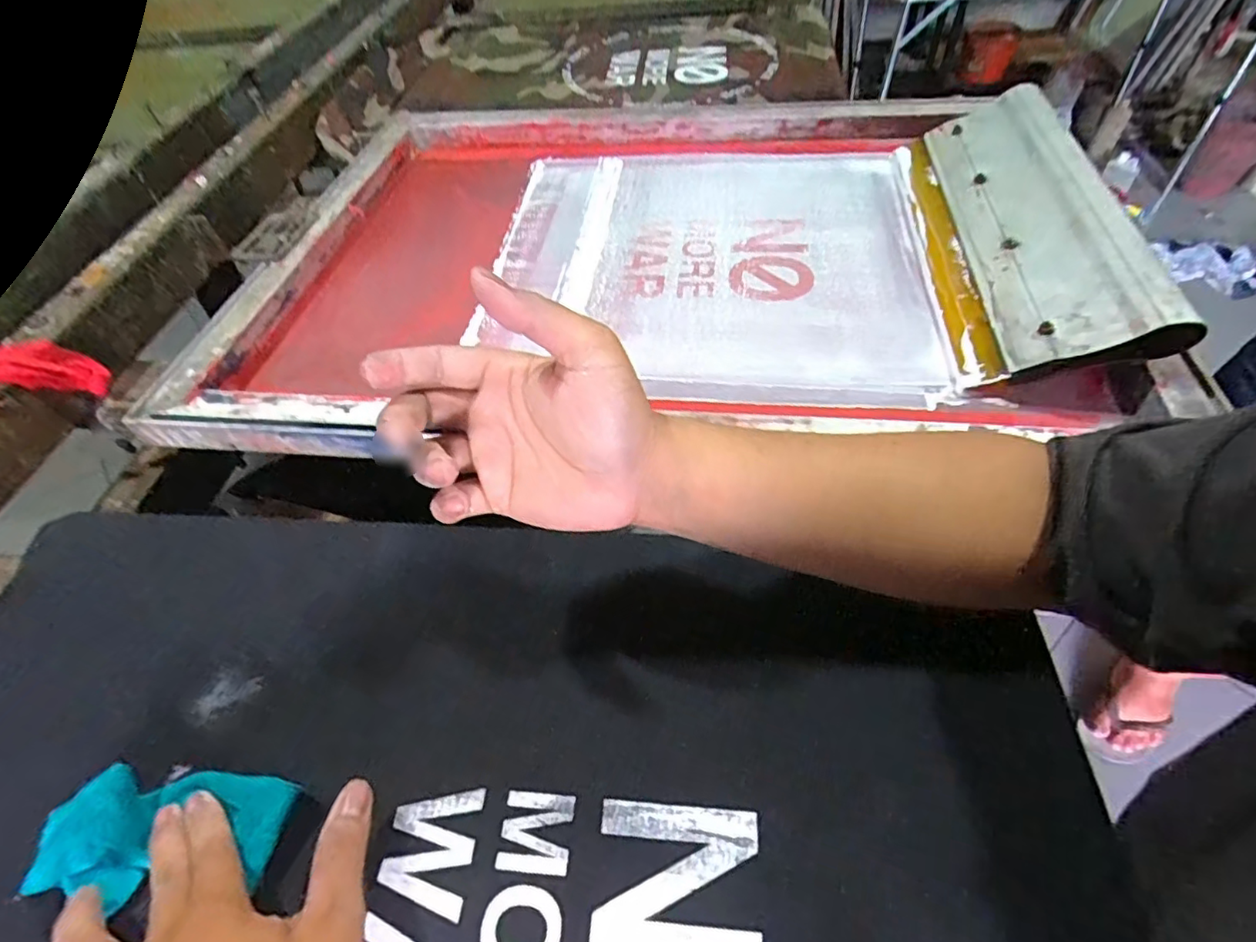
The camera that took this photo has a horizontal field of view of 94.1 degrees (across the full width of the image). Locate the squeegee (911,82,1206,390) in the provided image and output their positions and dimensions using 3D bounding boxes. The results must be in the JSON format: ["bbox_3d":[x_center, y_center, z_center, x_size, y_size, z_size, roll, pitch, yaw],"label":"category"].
[{"bbox_3d":[0.303,-0.196,0.454,0.118,0.030,0.324,-15,48,29],"label":"squeegee"}]

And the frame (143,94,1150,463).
[{"bbox_3d":[-0.017,-0.218,0.545,0.632,0.049,0.499,-2,51,4],"label":"frame"}]

